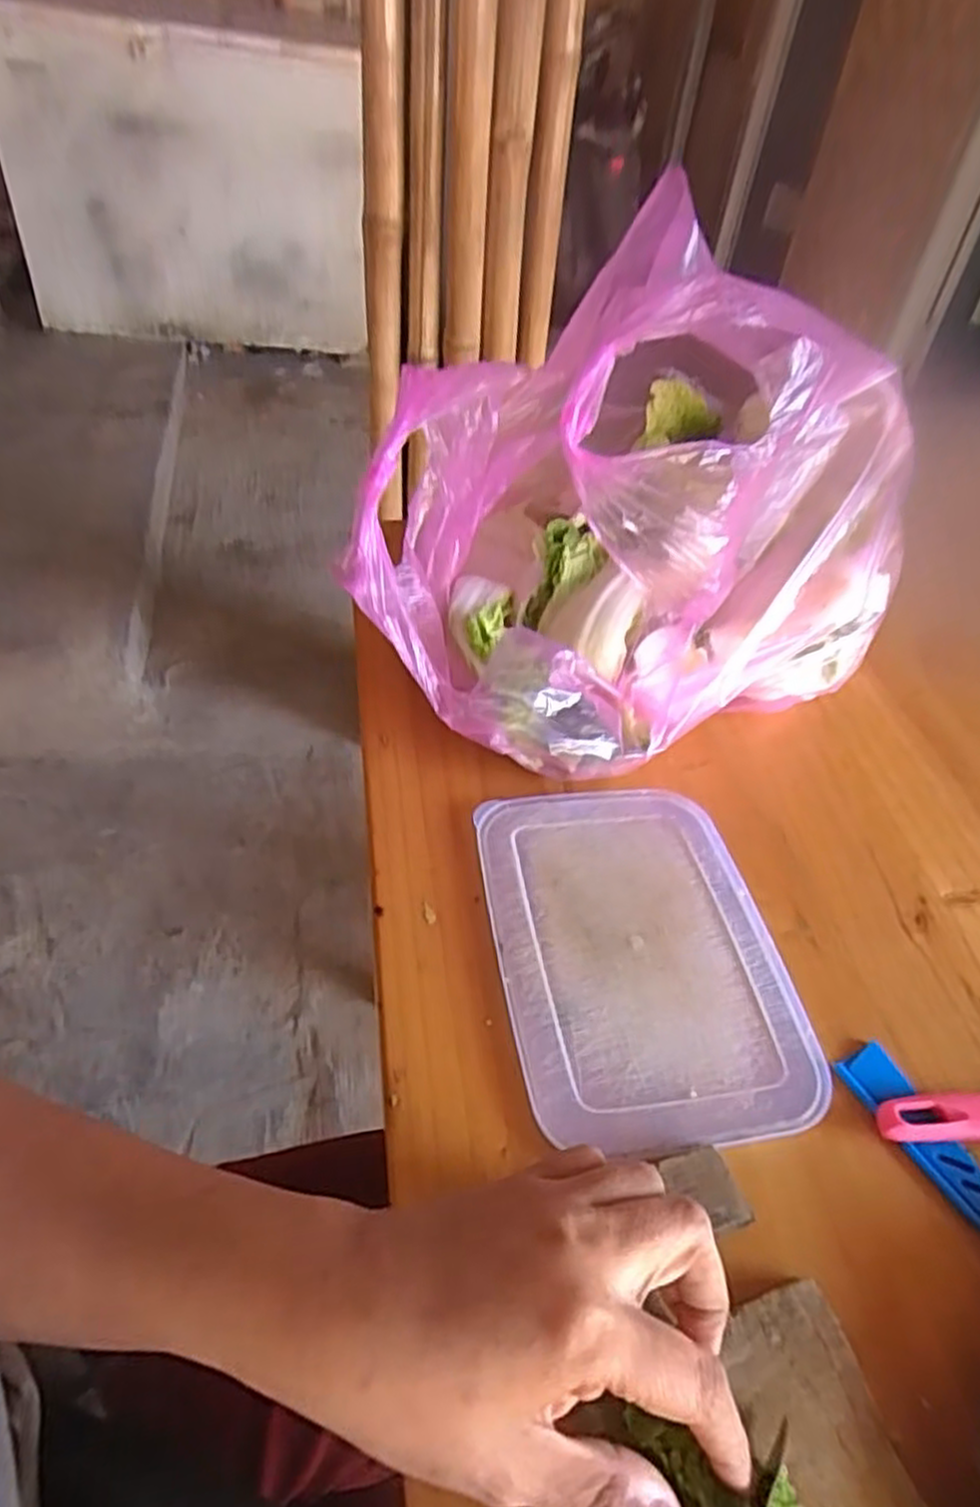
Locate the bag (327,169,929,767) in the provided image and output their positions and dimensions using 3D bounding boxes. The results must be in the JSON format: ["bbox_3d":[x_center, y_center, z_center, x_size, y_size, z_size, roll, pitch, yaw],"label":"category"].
[{"bbox_3d":[0.066,-0.154,0.482,0.323,0.240,0.257,-18,49,-23],"label":"bag"}]

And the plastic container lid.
[{"bbox_3d":[0.072,0.094,0.392,0.137,0.009,0.191,-3,45,-9],"label":"plastic container lid"}]

